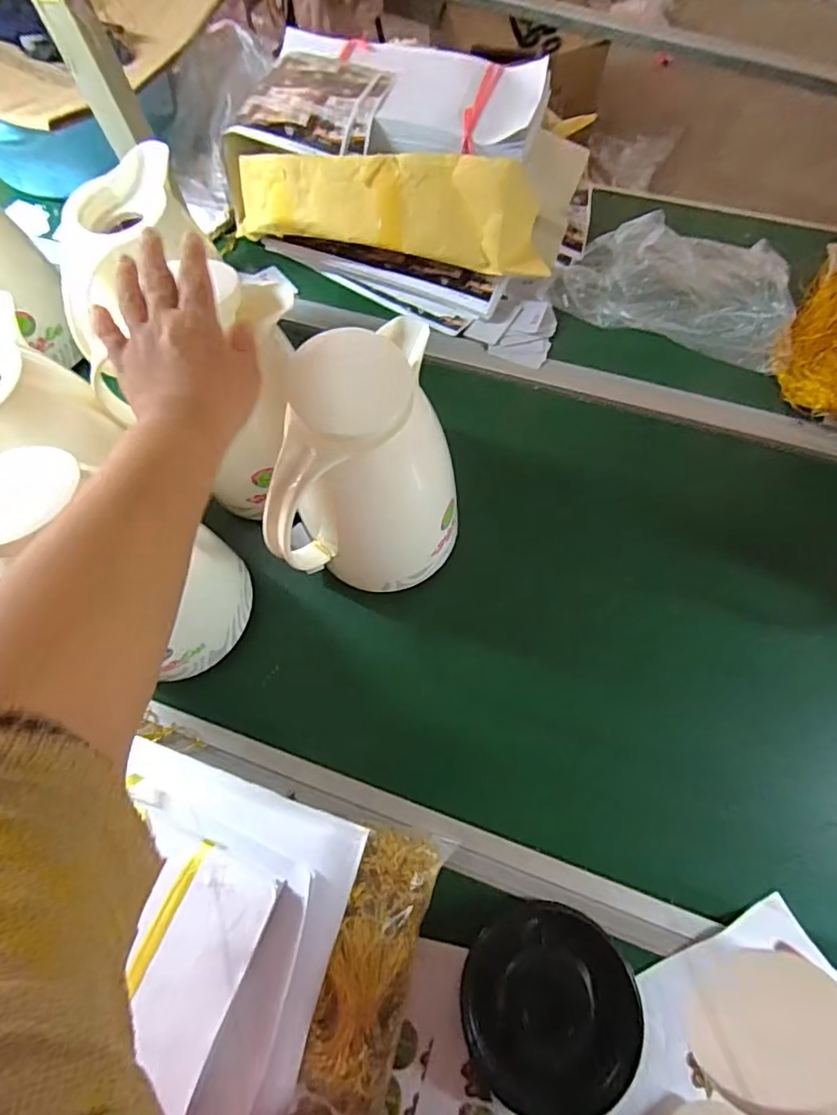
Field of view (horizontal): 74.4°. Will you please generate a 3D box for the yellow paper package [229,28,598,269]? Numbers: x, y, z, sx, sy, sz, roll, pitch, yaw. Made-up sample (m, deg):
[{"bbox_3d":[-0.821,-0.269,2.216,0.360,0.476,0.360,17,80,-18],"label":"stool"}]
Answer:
[{"bbox_3d":[-0.019,-0.488,0.673,0.422,0.116,0.241,11,69,7],"label":"yellow paper package"}]

